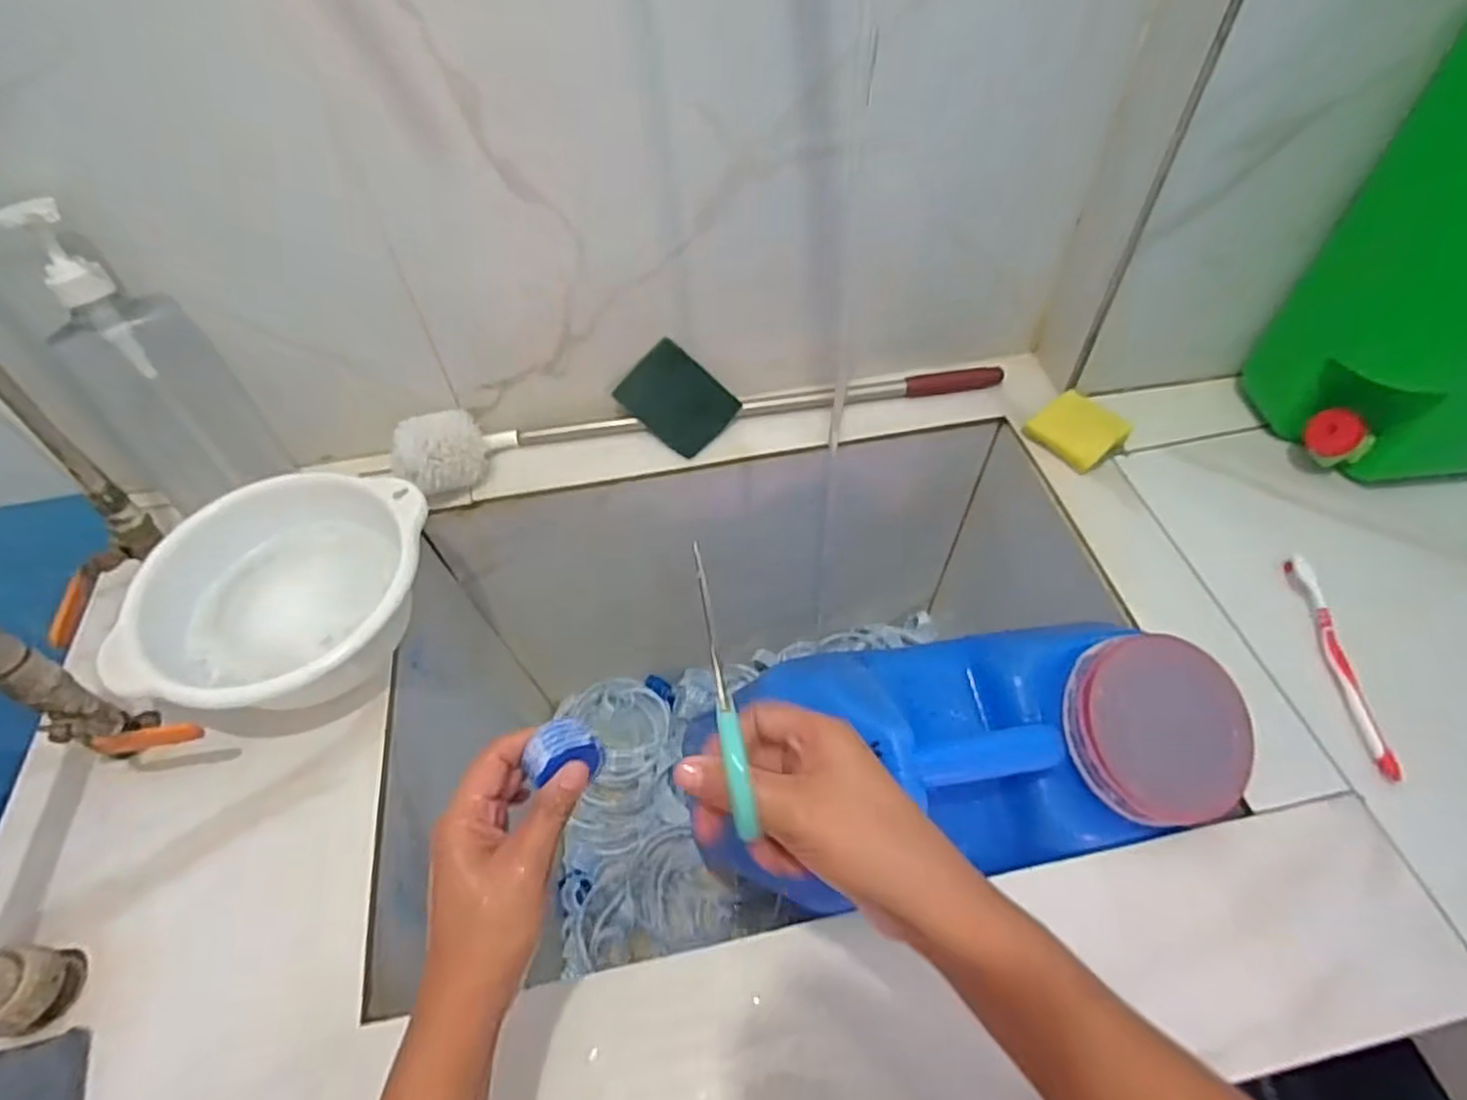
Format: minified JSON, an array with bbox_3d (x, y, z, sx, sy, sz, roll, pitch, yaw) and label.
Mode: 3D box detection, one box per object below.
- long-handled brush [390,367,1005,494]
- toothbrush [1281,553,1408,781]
[{"bbox_3d":[-0.016,-0.142,0.701,0.586,0.069,0.073,-12,54,-7],"label":"long-handled brush"},{"bbox_3d":[0.456,0.082,0.550,0.016,0.016,0.179,1,53,3],"label":"toothbrush"}]

